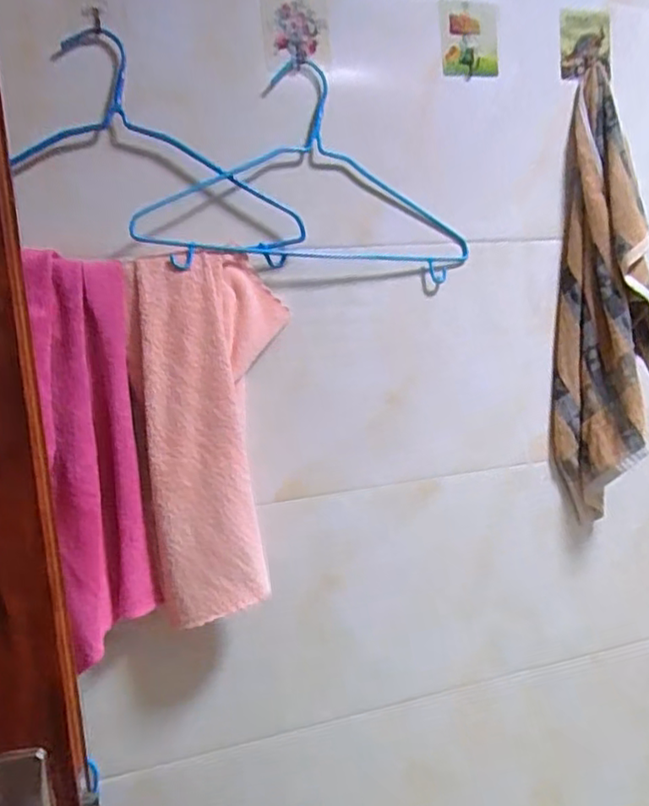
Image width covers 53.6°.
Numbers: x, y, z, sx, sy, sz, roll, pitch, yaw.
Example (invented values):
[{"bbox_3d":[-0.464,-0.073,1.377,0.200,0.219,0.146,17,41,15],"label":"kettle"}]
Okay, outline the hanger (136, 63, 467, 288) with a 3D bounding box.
[{"bbox_3d":[-0.012,-0.255,0.725,0.403,0.227,0.055,-8,9,-27],"label":"hanger"}]

